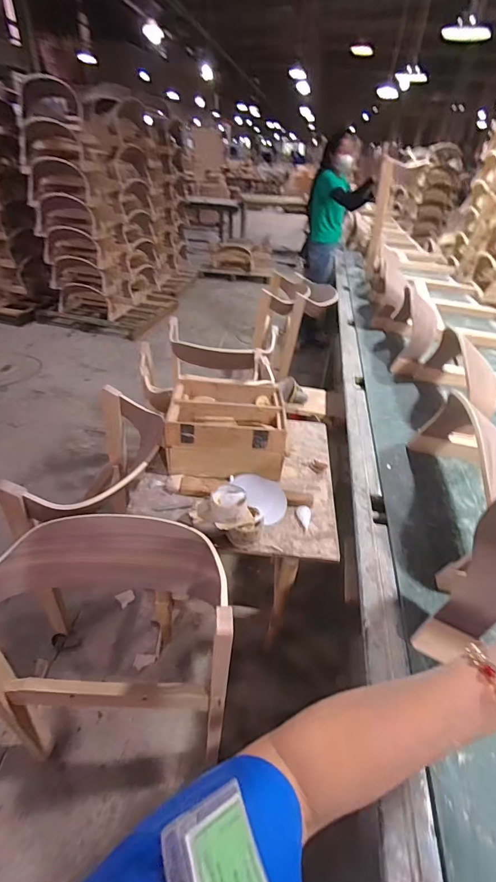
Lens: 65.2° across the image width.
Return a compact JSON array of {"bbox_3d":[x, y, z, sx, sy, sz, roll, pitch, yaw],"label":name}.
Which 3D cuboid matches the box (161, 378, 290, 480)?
[{"bbox_3d":[-0.060,-0.041,1.126,0.315,0.152,0.254,2,36,-2],"label":"box"}]

